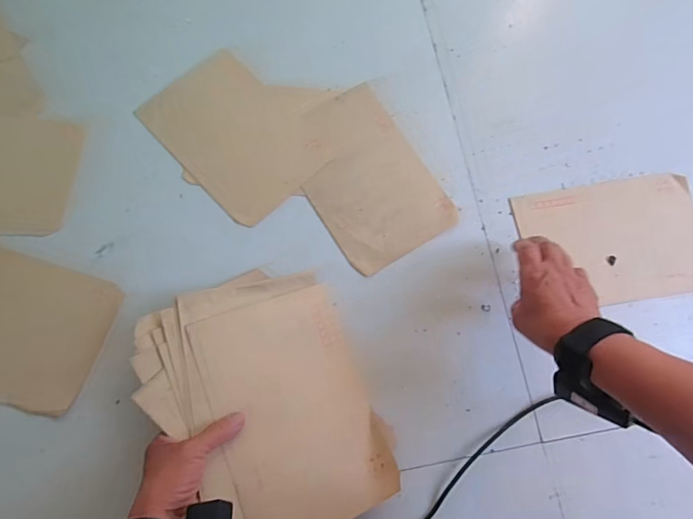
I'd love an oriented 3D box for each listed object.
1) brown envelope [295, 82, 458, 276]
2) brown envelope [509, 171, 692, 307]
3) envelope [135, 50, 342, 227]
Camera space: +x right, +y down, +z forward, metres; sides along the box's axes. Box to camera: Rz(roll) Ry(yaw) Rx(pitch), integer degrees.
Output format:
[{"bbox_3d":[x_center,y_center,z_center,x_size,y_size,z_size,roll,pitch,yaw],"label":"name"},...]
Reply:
[{"bbox_3d":[0.023,-0.114,0.555,0.156,0.004,0.241,-31,78,-7],"label":"brown envelope"},{"bbox_3d":[0.342,-0.026,0.530,0.226,0.007,0.157,-9,75,-1],"label":"brown envelope"},{"bbox_3d":[-0.153,-0.172,0.567,0.161,0.005,0.234,-42,79,-13],"label":"envelope"}]

